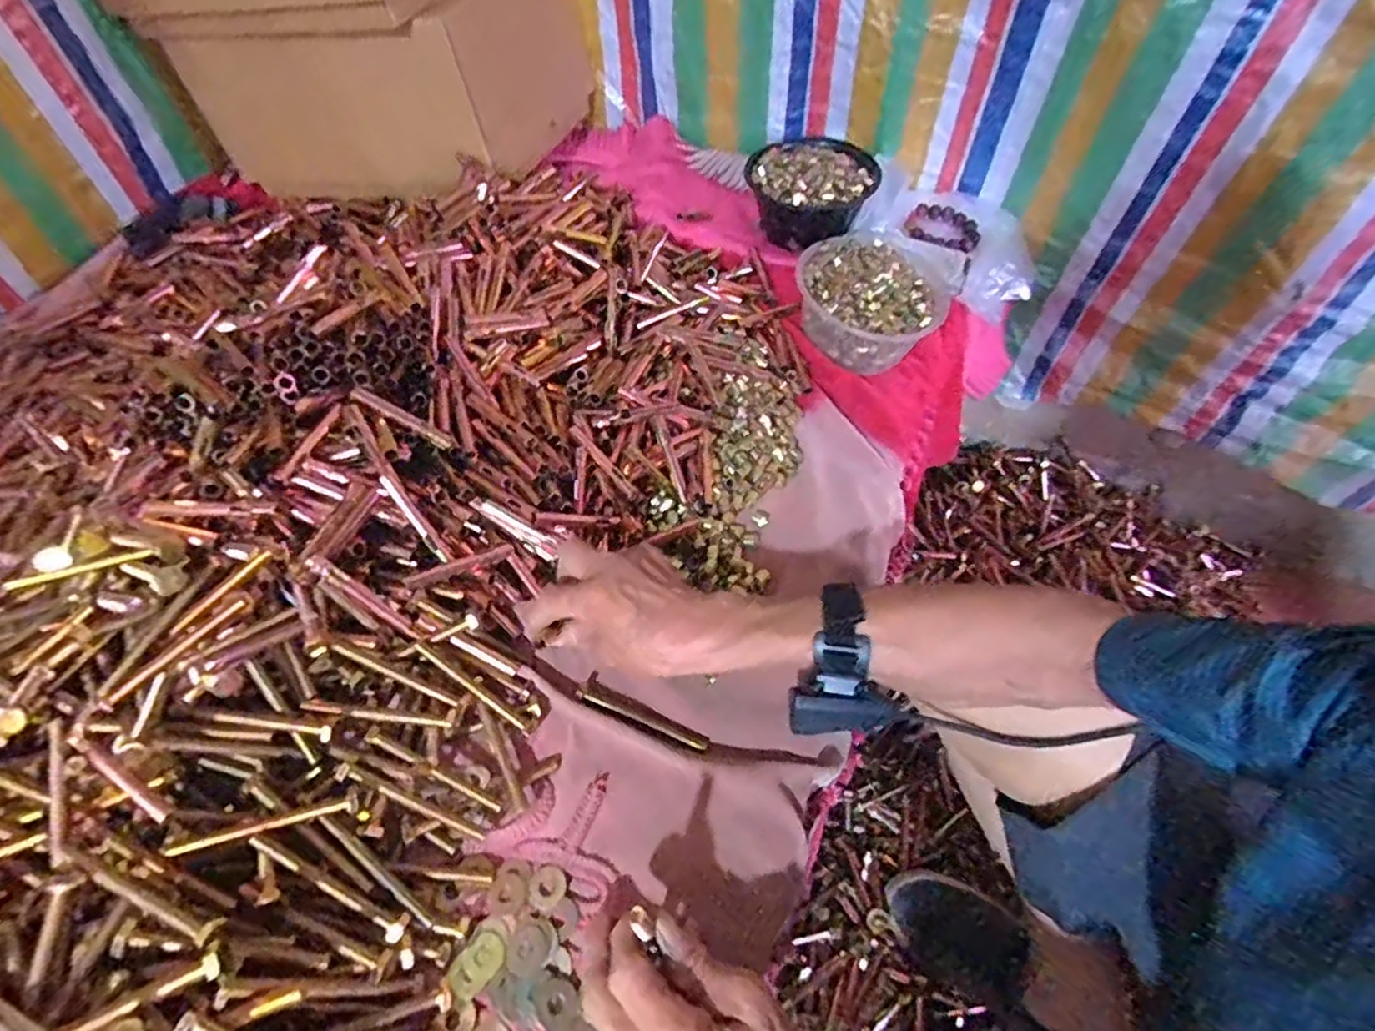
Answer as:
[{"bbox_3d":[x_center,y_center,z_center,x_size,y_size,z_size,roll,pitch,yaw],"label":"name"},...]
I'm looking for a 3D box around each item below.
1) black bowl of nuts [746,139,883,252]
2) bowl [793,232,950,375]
[{"bbox_3d":[0.155,-0.414,0.841,0.143,0.083,0.147,1,54,-1],"label":"black bowl of nuts"},{"bbox_3d":[0.199,-0.234,0.731,0.156,0.085,0.171,1,54,-1],"label":"bowl"}]

